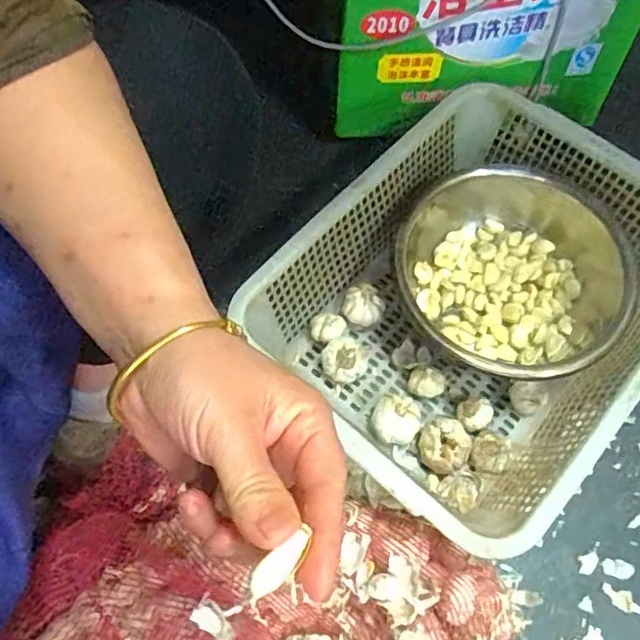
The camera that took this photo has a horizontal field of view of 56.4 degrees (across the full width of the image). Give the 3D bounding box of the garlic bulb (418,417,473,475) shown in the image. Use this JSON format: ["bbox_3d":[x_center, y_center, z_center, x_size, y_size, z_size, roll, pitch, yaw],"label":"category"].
[{"bbox_3d":[0.140,0.140,0.672,0.055,0.034,0.059,0,64,1],"label":"garlic bulb"}]

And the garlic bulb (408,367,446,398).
[{"bbox_3d":[0.126,0.078,0.709,0.041,0.038,0.030,22,66,11],"label":"garlic bulb"}]

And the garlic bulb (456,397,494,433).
[{"bbox_3d":[0.179,0.108,0.685,0.040,0.027,0.033,-12,64,-5],"label":"garlic bulb"}]

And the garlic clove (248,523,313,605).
[{"bbox_3d":[-0.016,0.091,0.219,0.029,0.006,0.010,-43,71,-9],"label":"garlic clove"}]

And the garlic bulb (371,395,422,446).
[{"bbox_3d":[0.087,0.118,0.687,0.052,0.043,0.056,0,65,0],"label":"garlic bulb"}]

